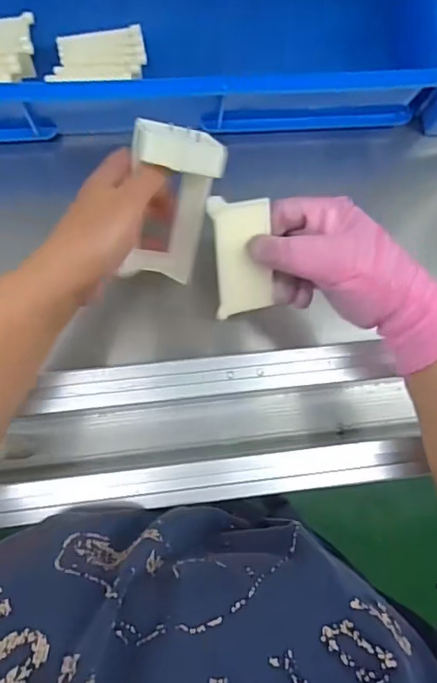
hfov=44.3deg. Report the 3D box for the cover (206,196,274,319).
[{"bbox_3d":[0.015,-0.055,0.346,0.037,0.004,0.075,-8,116,-6],"label":"cover"}]

